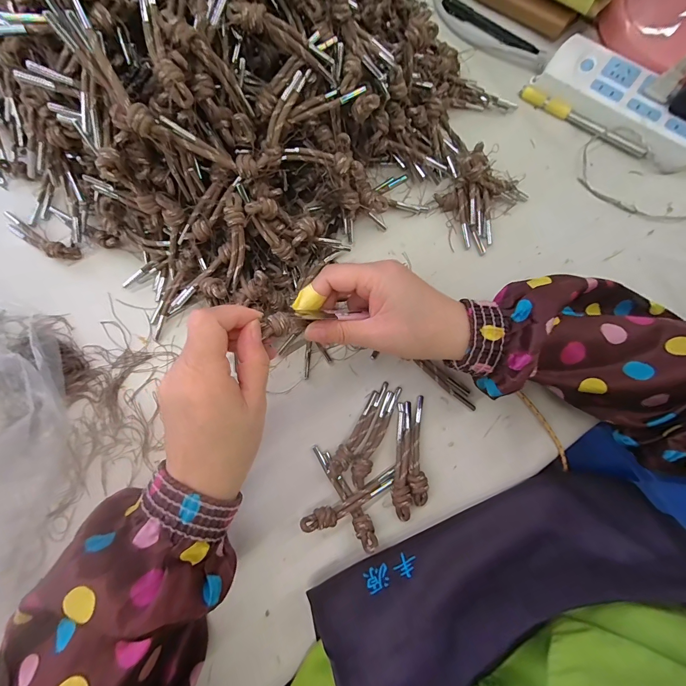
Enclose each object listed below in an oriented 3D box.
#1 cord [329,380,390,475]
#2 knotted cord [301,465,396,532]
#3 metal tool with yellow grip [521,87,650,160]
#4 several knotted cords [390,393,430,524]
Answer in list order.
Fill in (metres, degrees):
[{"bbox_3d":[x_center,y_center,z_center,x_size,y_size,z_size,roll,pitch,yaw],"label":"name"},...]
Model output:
[{"bbox_3d":[0.015,0.071,0.295,0.013,0.020,0.088,31,77,8],"label":"cord"},{"bbox_3d":[0.007,0.127,0.281,0.083,0.015,0.015,-22,76,-20],"label":"knotted cord"},{"bbox_3d":[0.263,-0.246,0.386,0.146,0.011,0.011,37,78,9],"label":"metal tool with yellow grip"},{"bbox_3d":[0.056,0.094,0.291,0.028,0.013,0.095,3,75,0],"label":"several knotted cords"}]

